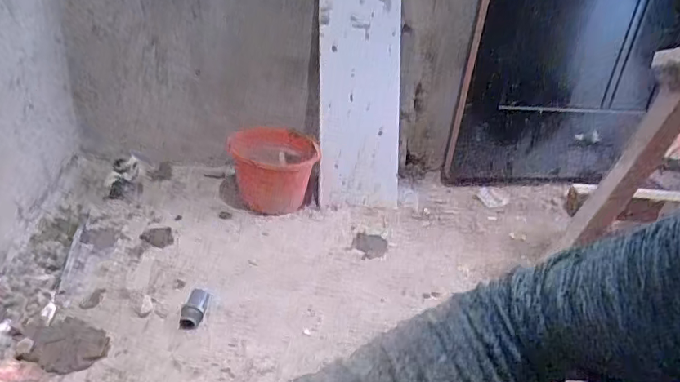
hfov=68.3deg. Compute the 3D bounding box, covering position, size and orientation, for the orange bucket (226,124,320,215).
[{"bbox_3d":[-0.167,-0.054,1.284,0.206,0.161,0.212,5,28,-3],"label":"orange bucket"}]

